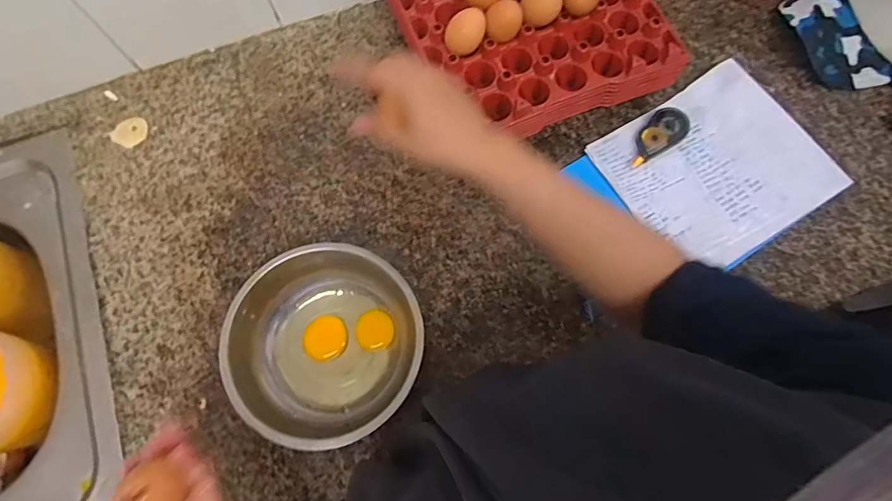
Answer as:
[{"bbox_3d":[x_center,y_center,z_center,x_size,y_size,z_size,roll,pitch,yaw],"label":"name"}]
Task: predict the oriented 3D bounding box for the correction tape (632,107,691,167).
[{"bbox_3d":[0.265,-0.145,0.618,0.088,0.016,0.045,-35,75,-9],"label":"correction tape"}]

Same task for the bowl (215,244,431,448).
[{"bbox_3d":[-0.128,0.099,0.529,0.196,0.064,0.199,-38,75,-10],"label":"bowl"}]

